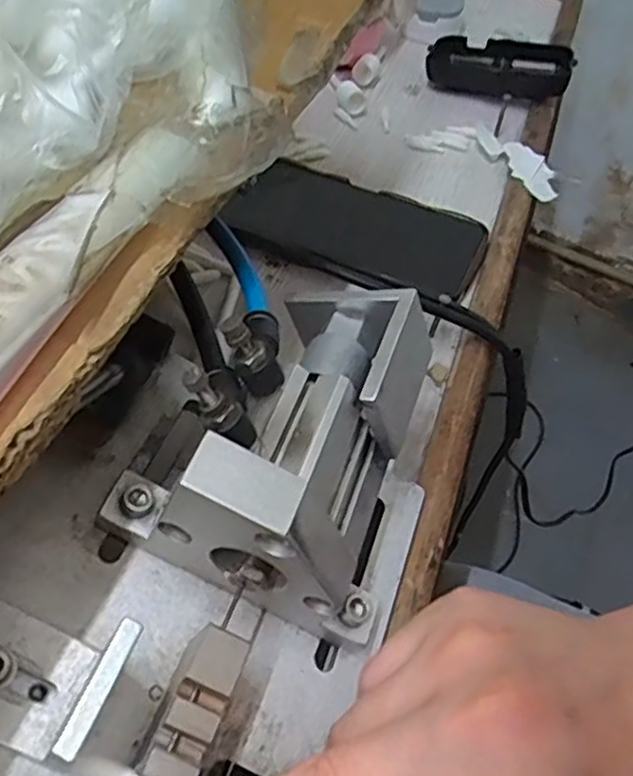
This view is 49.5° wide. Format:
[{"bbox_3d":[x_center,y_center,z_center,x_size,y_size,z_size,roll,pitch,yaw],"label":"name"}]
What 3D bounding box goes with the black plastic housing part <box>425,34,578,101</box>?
[{"bbox_3d":[0.149,-0.267,0.566,0.111,0.035,0.043,14,53,6],"label":"black plastic housing part"}]

